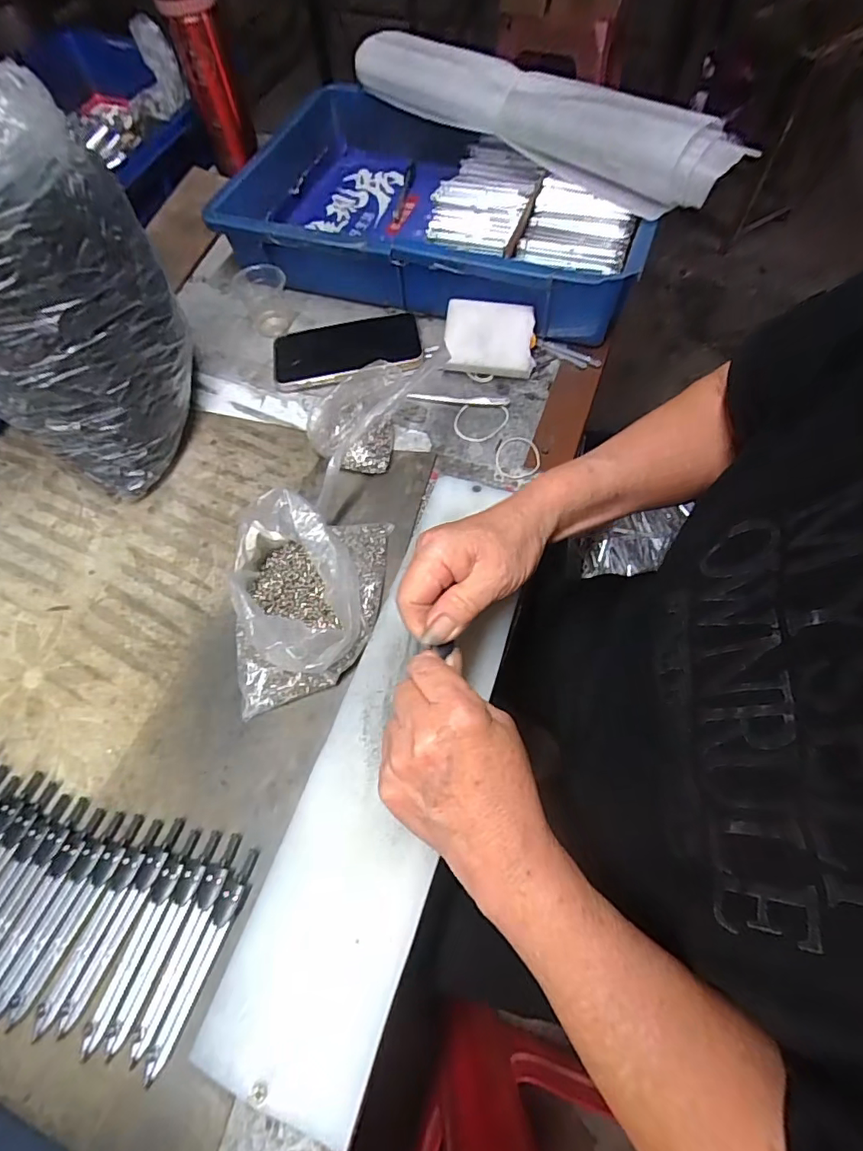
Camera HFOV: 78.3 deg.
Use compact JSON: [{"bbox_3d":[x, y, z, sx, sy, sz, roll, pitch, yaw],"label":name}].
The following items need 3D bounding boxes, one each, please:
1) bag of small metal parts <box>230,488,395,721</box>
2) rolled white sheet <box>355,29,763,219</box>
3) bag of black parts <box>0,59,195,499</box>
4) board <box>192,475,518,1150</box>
[{"bbox_3d":[-0.089,0.017,0.381,0.099,0.055,0.143,2,61,3],"label":"bag of small metal parts"},{"bbox_3d":[0.087,-0.454,0.519,0.432,0.068,0.044,36,70,19],"label":"rolled white sheet"},{"bbox_3d":[-0.295,-0.191,0.405,0.189,0.240,0.168,-24,64,-10],"label":"bag of black parts"},{"bbox_3d":[-0.018,0.100,0.357,0.095,0.015,0.398,15,65,12],"label":"board"}]

